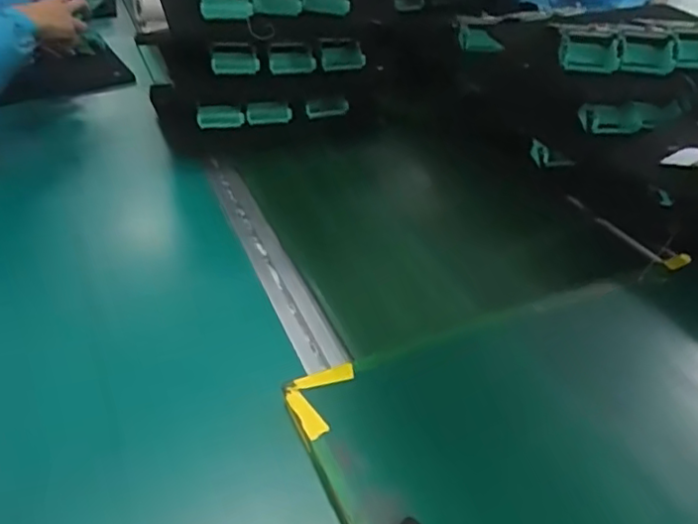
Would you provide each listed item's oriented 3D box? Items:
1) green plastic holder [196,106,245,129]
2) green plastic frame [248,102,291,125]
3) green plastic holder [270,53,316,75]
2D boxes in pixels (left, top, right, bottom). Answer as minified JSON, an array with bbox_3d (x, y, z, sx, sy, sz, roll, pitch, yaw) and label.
[{"bbox_3d":[-0.194,-0.218,0.944,0.068,0.035,0.008,-11,38,-15],"label":"green plastic holder"},{"bbox_3d":[-0.122,-0.227,0.961,0.067,0.034,0.011,-3,36,-4],"label":"green plastic frame"},{"bbox_3d":[-0.084,-0.297,0.933,0.070,0.031,0.011,-14,38,-18],"label":"green plastic holder"}]

